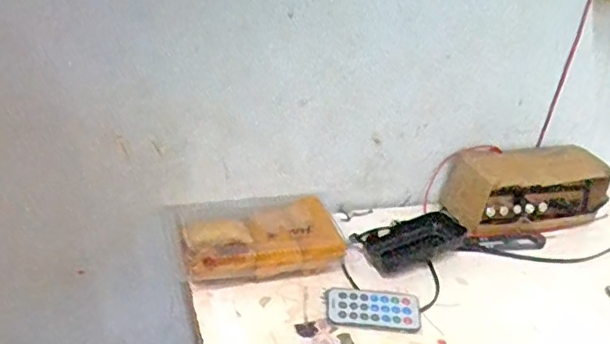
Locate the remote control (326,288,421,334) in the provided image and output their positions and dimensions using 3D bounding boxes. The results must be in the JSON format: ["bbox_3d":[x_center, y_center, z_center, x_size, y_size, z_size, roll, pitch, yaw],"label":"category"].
[{"bbox_3d":[0.063,0.127,0.526,0.084,0.013,0.043,4,29,-5],"label":"remote control"}]

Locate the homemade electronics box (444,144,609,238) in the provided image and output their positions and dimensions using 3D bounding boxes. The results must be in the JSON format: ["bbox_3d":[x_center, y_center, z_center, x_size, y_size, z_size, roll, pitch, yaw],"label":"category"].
[{"bbox_3d":[0.260,0.021,0.680,0.186,0.080,0.074,-4,31,-19],"label":"homemade electronics box"}]

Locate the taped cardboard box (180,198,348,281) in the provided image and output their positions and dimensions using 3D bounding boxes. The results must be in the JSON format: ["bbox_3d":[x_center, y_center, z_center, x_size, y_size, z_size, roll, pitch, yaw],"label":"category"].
[{"bbox_3d":[-0.041,0.069,0.563,0.152,0.050,0.070,-6,32,-22],"label":"taped cardboard box"}]

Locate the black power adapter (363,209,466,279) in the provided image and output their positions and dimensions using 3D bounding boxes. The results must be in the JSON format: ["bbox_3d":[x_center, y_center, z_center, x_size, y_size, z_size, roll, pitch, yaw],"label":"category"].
[{"bbox_3d":[0.114,0.070,0.606,0.112,0.027,0.051,-12,34,-30],"label":"black power adapter"}]

